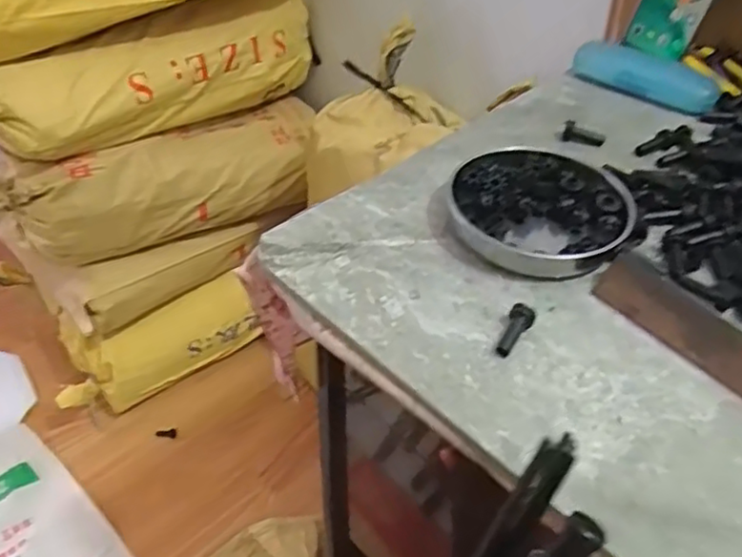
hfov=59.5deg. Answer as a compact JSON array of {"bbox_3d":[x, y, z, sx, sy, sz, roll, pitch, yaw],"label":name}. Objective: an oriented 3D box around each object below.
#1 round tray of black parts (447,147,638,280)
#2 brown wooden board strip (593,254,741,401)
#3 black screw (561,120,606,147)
[{"bbox_3d":[0.131,-0.055,0.511,0.133,0.025,0.133,1,44,-1],"label":"round tray of black parts"},{"bbox_3d":[0.225,0.047,0.415,0.178,0.037,0.007,42,13,33],"label":"brown wooden board strip"},{"bbox_3d":[0.198,-0.134,0.606,0.038,0.018,0.016,21,47,18],"label":"black screw"}]

